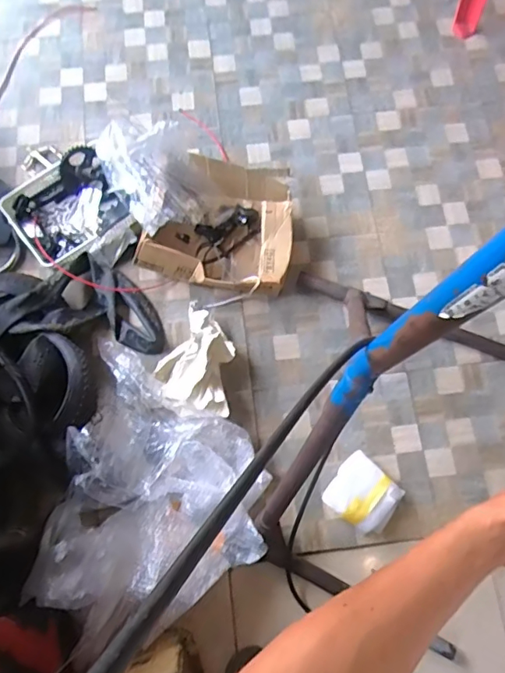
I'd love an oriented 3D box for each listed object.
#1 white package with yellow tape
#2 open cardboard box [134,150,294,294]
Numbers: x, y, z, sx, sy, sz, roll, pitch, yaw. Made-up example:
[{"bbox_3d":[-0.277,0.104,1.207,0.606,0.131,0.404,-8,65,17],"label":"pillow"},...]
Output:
[{"bbox_3d":[0.261,0.369,1.204,0.152,0.048,0.150,36,76,10],"label":"white package with yellow tape"},{"bbox_3d":[-0.067,-0.284,1.344,0.355,0.157,0.323,15,73,4],"label":"open cardboard box"}]

